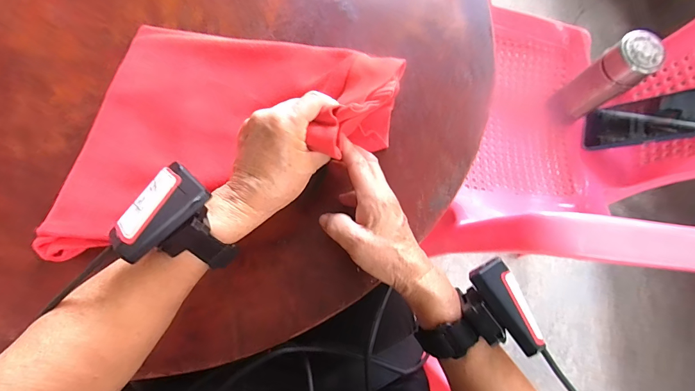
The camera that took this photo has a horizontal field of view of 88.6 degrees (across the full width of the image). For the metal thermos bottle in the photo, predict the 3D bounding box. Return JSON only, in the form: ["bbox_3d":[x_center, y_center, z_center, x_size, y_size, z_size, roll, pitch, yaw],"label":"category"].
[{"bbox_3d":[0.384,-0.170,0.542,0.055,0.164,0.058,1,74,-3],"label":"metal thermos bottle"}]

